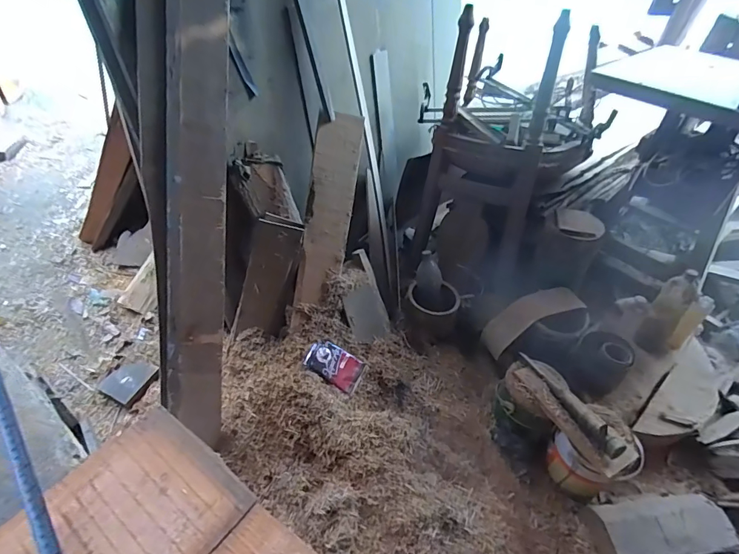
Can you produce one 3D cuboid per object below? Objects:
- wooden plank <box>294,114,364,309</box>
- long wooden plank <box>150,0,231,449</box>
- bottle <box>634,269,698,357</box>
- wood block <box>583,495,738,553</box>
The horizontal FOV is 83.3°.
[{"bbox_3d":[-0.112,-0.186,1.168,0.128,0.532,0.018,9,4,-24],"label":"wooden plank"},{"bbox_3d":[-0.409,-0.158,0.947,0.151,1.109,0.040,0,9,-27],"label":"long wooden plank"},{"bbox_3d":[0.927,0.107,1.285,0.108,0.284,0.101,24,20,20],"label":"bottle"},{"bbox_3d":[0.710,0.621,0.994,0.324,0.079,0.157,0,42,-5],"label":"wood block"}]

